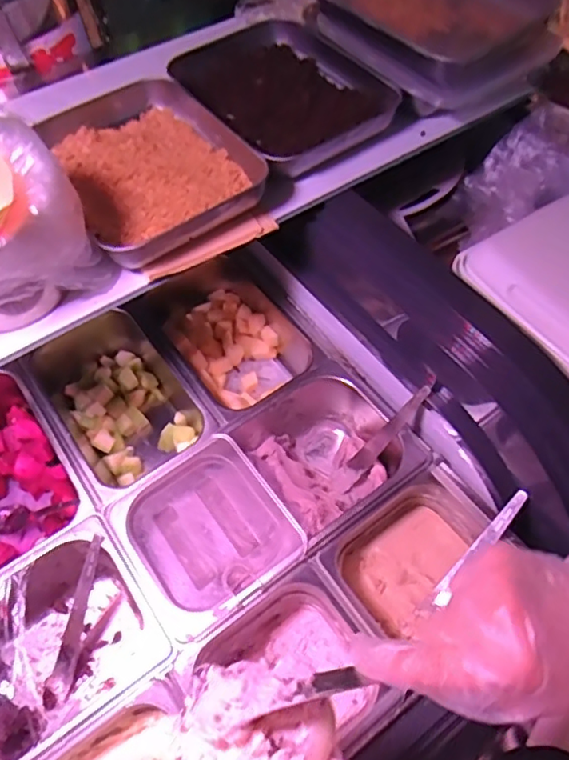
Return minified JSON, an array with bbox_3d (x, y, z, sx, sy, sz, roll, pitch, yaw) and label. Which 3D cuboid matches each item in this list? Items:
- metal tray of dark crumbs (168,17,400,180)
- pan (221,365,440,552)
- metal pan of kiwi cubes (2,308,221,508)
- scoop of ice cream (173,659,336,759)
[{"bbox_3d":[-0.018,-0.349,0.692,0.192,0.040,0.272,-35,63,-18],"label":"metal tray of dark crumbs"},{"bbox_3d":[0.052,0.093,0.688,0.161,0.107,0.174,-33,62,-18],"label":"pan"},{"bbox_3d":[-0.212,0.037,0.745,0.166,0.108,0.265,-35,63,-19],"label":"metal pan of kiwi cubes"},{"bbox_3d":[-0.020,0.213,0.349,0.096,0.045,0.083,-12,58,-6],"label":"scoop of ice cream"}]

